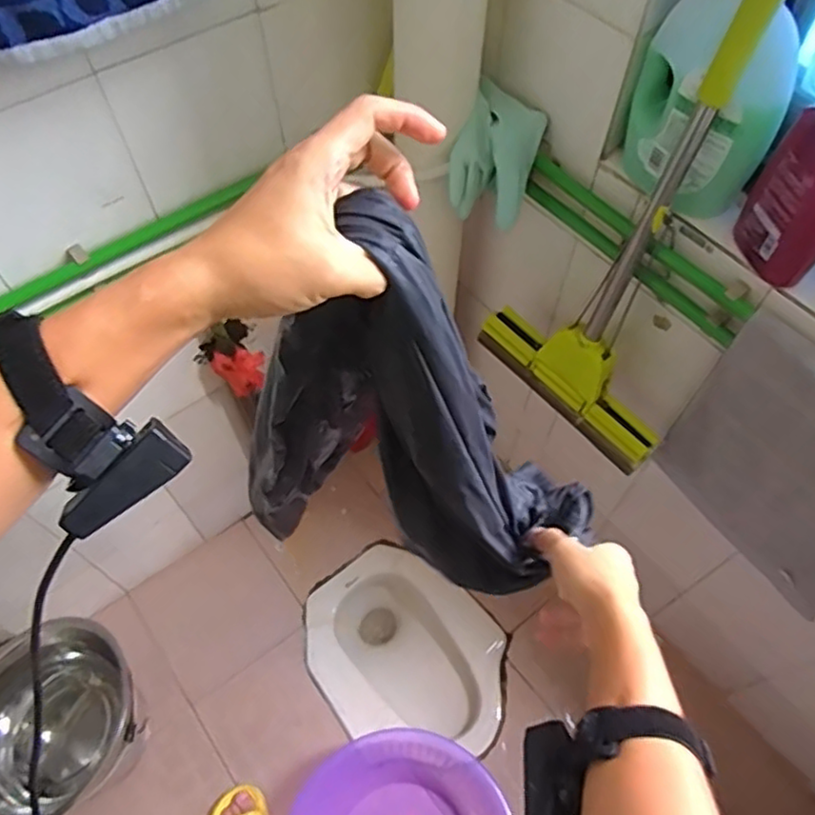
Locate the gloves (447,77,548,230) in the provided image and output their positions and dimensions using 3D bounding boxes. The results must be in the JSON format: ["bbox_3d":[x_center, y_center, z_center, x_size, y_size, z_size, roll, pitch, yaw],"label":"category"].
[{"bbox_3d":[0.115,-0.331,0.876,0.106,0.125,0.116,14,60,8],"label":"gloves"}]

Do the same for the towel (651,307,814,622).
[{"bbox_3d":[0.495,0.095,0.851,0.032,0.373,0.322,-32,64,-18],"label":"towel"}]

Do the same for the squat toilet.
[{"bbox_3d":[-0.001,0.595,1.543,0.388,0.193,0.486,-35,65,-19],"label":"squat toilet"}]

